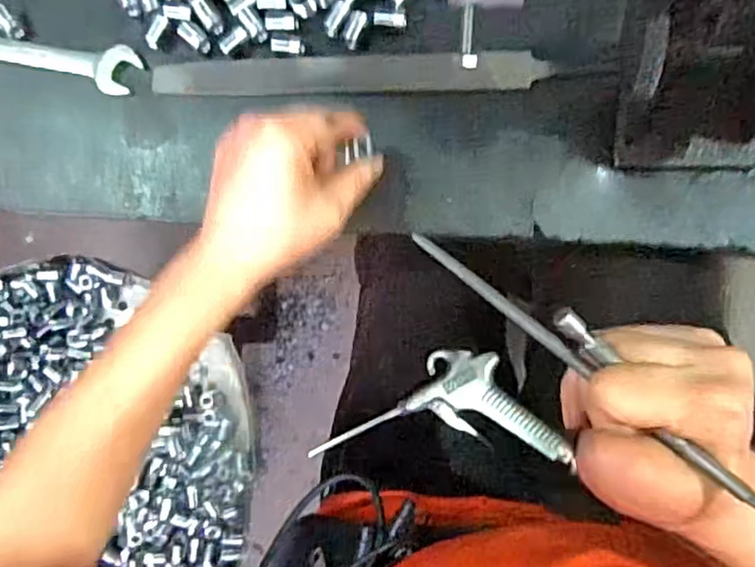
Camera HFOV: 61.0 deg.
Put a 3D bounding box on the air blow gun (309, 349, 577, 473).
[{"bbox_3d":[0.043,0.100,0.505,0.197,0.022,0.085,-10,84,20],"label":"air blow gun"}]

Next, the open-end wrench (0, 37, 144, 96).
[{"bbox_3d":[-0.245,-0.160,0.446,0.168,0.007,0.034,13,84,8],"label":"open-end wrench"}]

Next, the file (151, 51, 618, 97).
[{"bbox_3d":[-0.008,-0.134,0.410,0.288,0.012,0.026,0,83,7],"label":"file"}]

